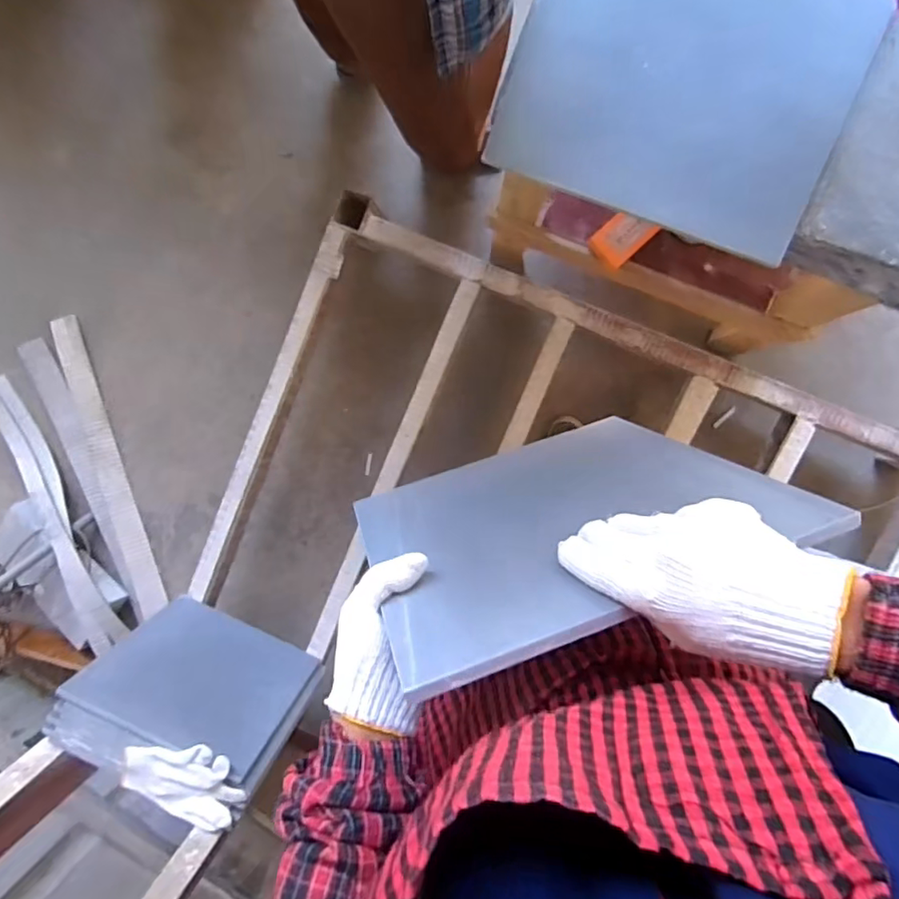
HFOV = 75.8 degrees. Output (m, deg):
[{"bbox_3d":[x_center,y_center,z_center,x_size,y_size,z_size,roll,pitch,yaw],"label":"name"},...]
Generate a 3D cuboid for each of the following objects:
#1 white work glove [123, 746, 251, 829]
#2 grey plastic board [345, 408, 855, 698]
[{"bbox_3d":[-0.381,0.473,0.826,0.179,0.021,0.108,21,93,10],"label":"white work glove"},{"bbox_3d":[0.078,0.049,0.472,0.289,0.292,0.008,-19,110,-10],"label":"grey plastic board"}]

